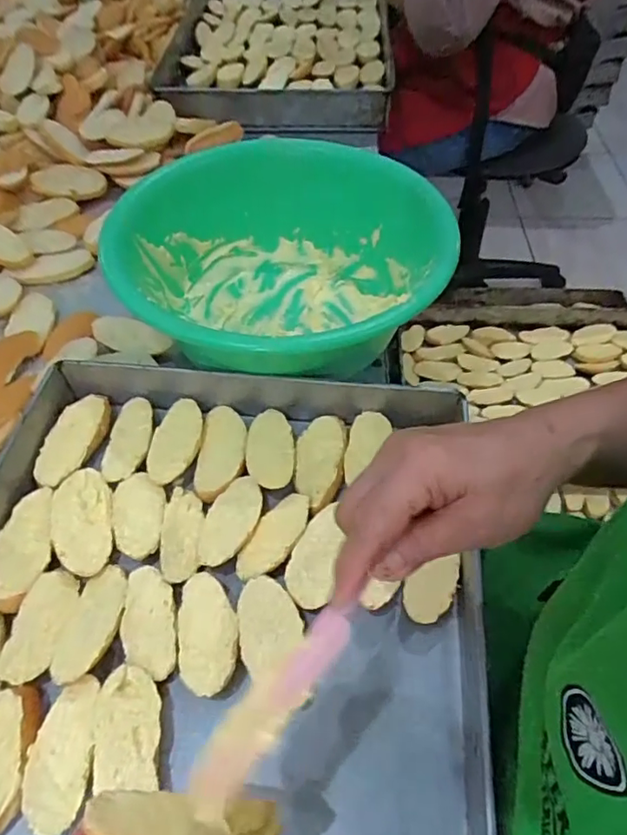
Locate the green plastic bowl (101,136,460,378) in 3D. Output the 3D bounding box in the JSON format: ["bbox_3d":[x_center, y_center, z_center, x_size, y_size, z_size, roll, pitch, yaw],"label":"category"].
[{"bbox_3d":[-0.031,-0.133,0.527,0.284,0.117,0.273,0,52,0],"label":"green plastic bowl"}]

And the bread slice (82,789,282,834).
[{"bbox_3d":[-0.053,0.174,0.228,0.081,0.034,0.018,18,88,-20],"label":"bread slice"}]

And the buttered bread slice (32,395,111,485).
[{"bbox_3d":[-0.208,0.016,0.476,0.043,0.016,0.090,12,53,9],"label":"buttered bread slice"}]

